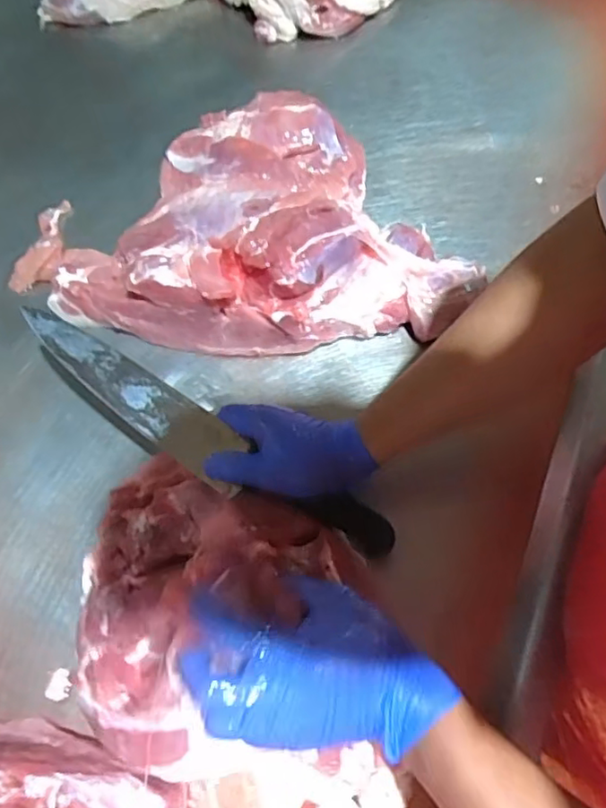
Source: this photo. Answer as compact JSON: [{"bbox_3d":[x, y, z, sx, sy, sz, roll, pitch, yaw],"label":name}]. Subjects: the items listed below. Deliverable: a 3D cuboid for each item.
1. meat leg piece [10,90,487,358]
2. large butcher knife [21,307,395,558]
[{"bbox_3d":[-0.067,-0.197,0.633,0.476,0.096,0.286,-2,64,2],"label":"meat leg piece"},{"bbox_3d":[-0.087,0.027,0.502,0.351,0.014,0.049,31,70,7],"label":"large butcher knife"}]

